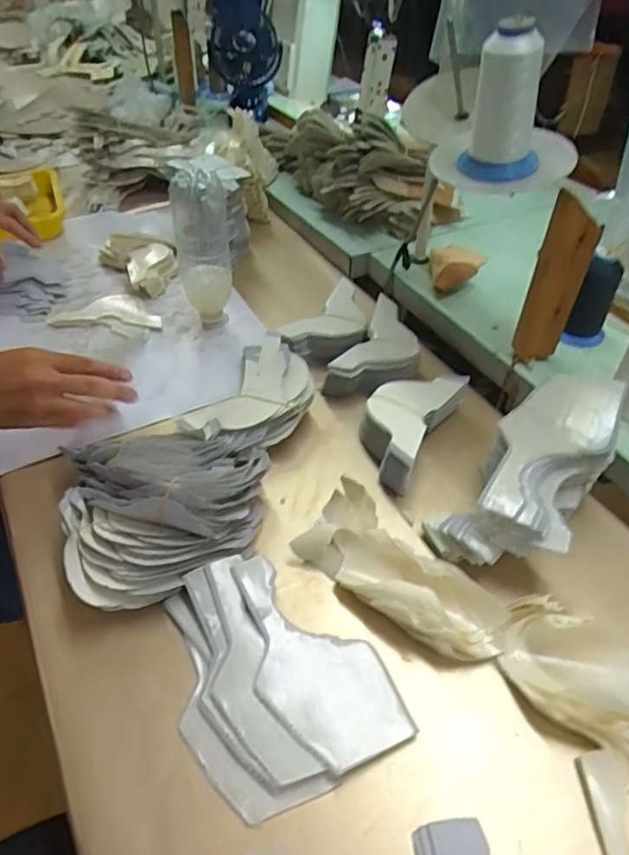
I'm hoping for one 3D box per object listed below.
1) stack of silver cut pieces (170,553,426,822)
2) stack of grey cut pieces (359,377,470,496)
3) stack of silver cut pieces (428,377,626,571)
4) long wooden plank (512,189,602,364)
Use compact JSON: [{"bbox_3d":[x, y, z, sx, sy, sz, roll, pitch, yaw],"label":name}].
[{"bbox_3d":[-0.032,0.185,0.454,0.147,0.039,0.183,-19,48,-20],"label":"stack of silver cut pieces"},{"bbox_3d":[0.095,-0.007,0.621,0.081,0.050,0.148,24,48,24],"label":"stack of grey cut pieces"},{"bbox_3d":[0.202,0.038,0.521,0.111,0.077,0.219,33,74,33],"label":"stack of silver cut pieces"},{"bbox_3d":[0.259,-0.153,0.618,0.050,0.184,0.024,13,46,12],"label":"long wooden plank"}]

